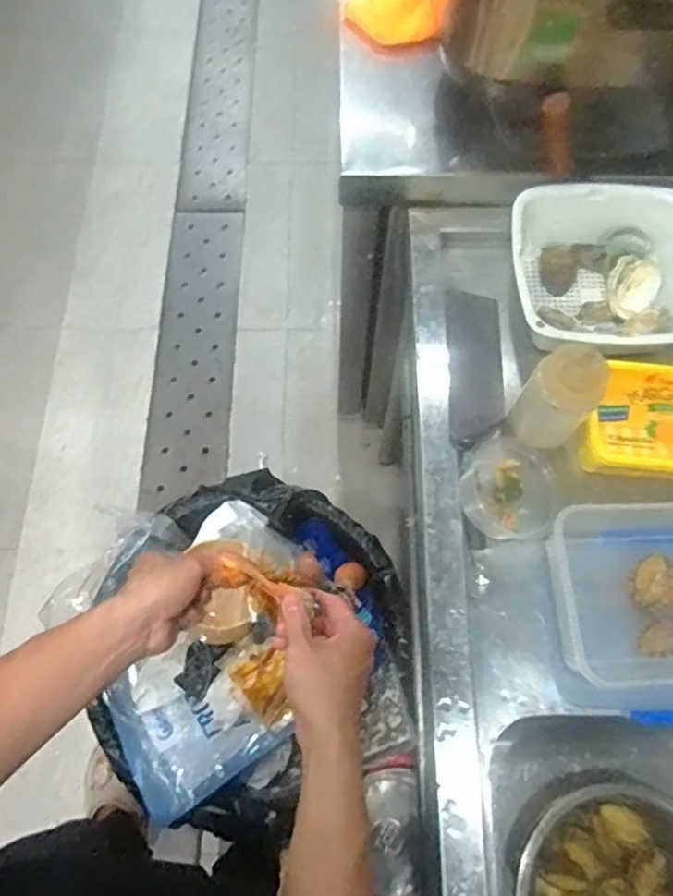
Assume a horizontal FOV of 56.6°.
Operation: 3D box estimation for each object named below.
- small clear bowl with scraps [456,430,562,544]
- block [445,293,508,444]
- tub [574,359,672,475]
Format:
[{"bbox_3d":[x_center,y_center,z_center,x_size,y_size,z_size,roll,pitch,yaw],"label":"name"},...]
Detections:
[{"bbox_3d":[0.184,0.043,0.661,0.101,0.055,0.098,1,68,-2],"label":"small clear bowl with scraps"},{"bbox_3d":[0.163,-0.095,0.731,0.065,0.024,0.186,3,68,-1],"label":"block"},{"bbox_3d":[0.349,-0.024,0.673,0.176,0.060,0.126,4,68,0],"label":"tub"}]

